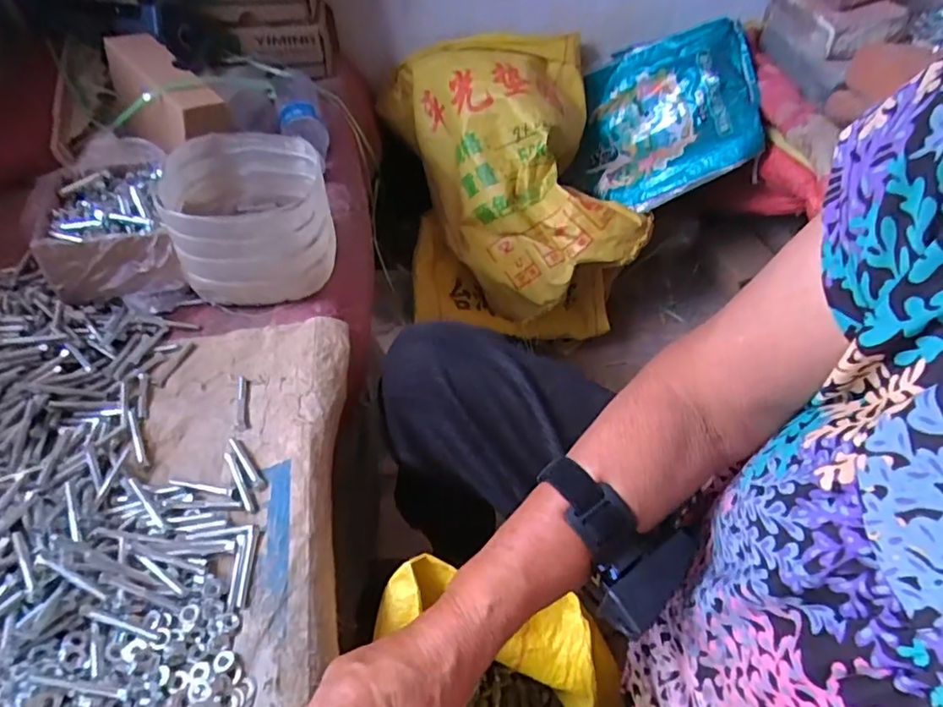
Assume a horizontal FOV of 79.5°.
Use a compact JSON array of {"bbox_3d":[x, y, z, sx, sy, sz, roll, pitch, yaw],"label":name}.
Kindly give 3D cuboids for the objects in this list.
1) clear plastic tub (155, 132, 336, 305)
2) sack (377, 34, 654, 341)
[{"bbox_3d":[-0.234,-0.139,0.610,0.153,0.122,0.164,-1,50,2],"label":"clear plastic tub"},{"bbox_3d":[0.062,-0.298,1.042,0.385,0.387,0.417,-11,50,-7],"label":"sack"}]

